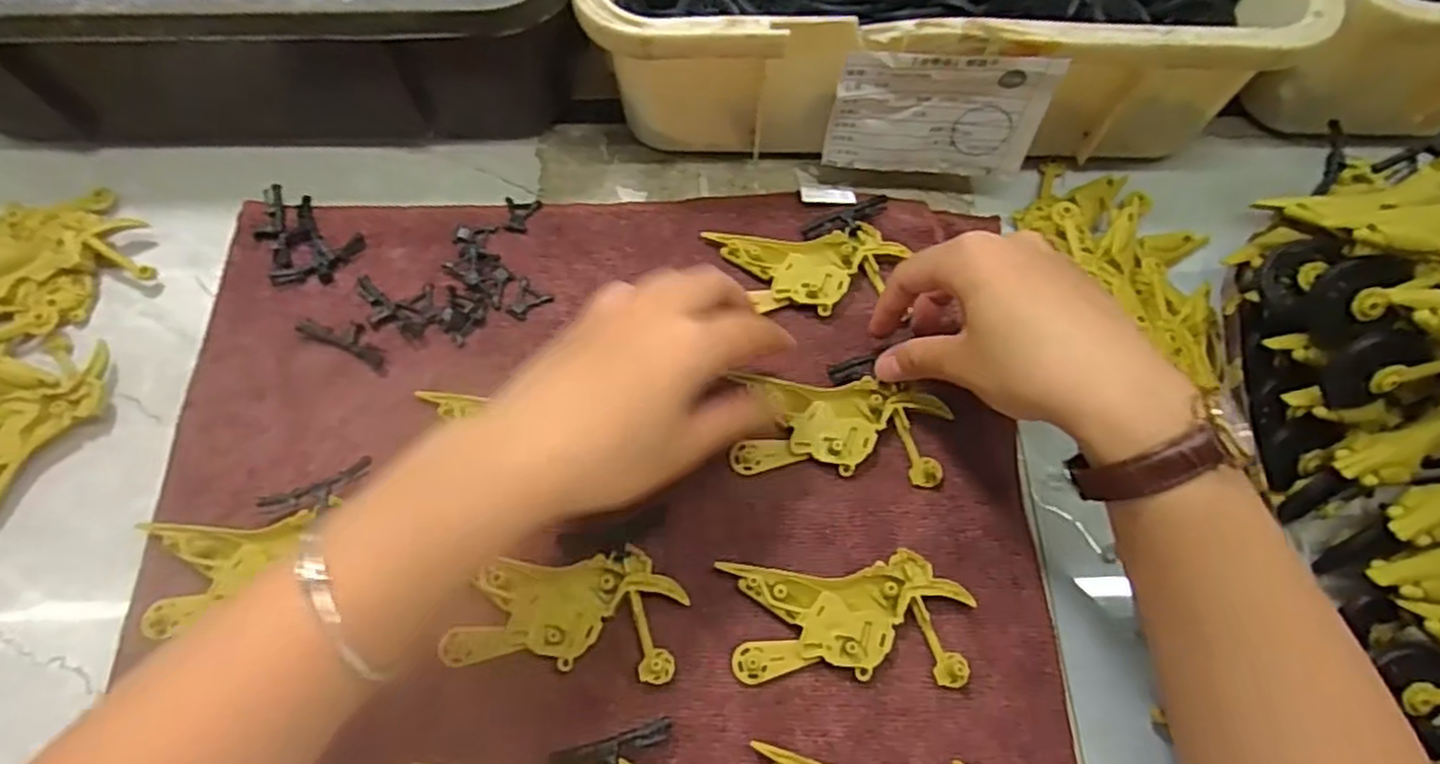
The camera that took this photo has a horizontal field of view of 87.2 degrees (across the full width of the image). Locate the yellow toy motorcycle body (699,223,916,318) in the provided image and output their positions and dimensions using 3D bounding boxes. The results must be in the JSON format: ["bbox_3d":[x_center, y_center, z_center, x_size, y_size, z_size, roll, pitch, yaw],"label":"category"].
[{"bbox_3d":[0.044,-0.058,0.386,0.096,0.006,0.045,0,69,0],"label":"yellow toy motorcycle body"}]

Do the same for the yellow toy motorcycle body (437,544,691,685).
[{"bbox_3d":[-0.065,0.096,0.320,0.094,0.006,0.050,5,67,1],"label":"yellow toy motorcycle body"}]

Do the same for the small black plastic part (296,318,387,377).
[{"bbox_3d":[-0.181,-0.021,0.370,0.050,0.004,0.017,25,69,9],"label":"small black plastic part"}]

